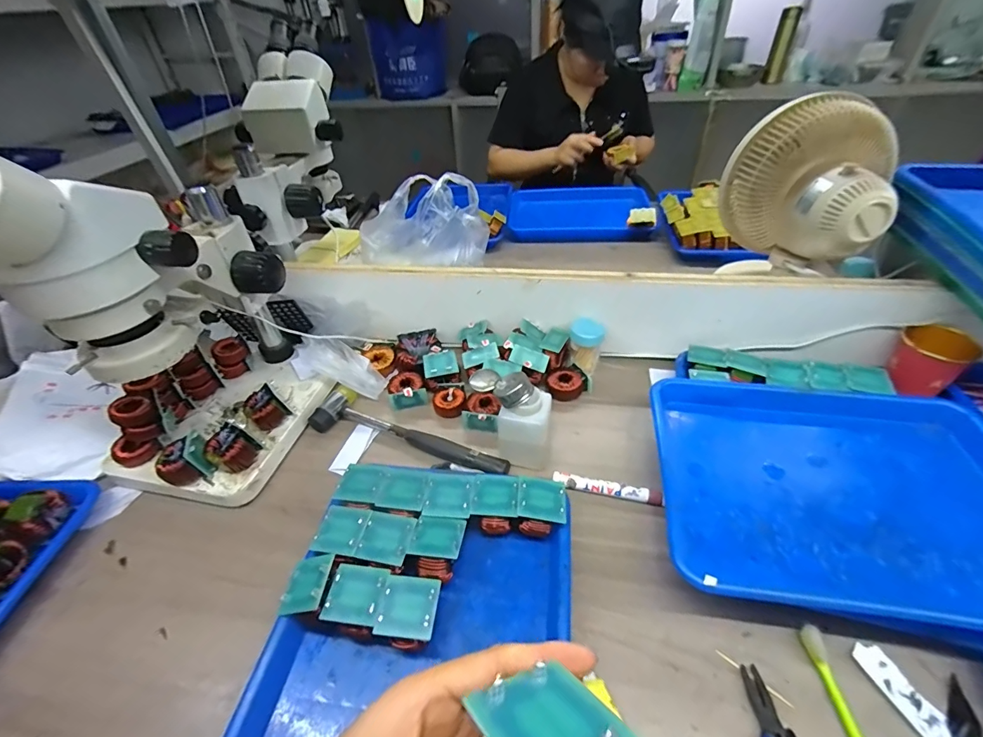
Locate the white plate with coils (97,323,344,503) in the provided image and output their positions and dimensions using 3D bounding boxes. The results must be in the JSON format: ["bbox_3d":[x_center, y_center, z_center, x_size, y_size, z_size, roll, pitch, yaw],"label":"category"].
[{"bbox_3d":[-0.329,0.049,0.527,0.187,0.078,0.220,13,44,19],"label":"white plate with coils"}]

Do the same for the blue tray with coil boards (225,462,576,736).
[{"bbox_3d":[-0.058,0.230,0.340,0.241,0.049,0.309,3,42,8],"label":"blue tray with coil boards"}]

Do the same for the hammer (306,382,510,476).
[{"bbox_3d":[-0.101,0.081,0.532,0.265,0.023,0.065,14,45,20],"label":"hammer"}]

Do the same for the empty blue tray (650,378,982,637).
[{"bbox_3d":[0.342,0.116,0.417,0.341,0.046,0.247,4,42,9],"label":"empty blue tray"}]

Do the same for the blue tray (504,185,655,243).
[{"bbox_3d":[0.219,-0.393,1.062,0.354,0.034,0.311,0,41,5],"label":"blue tray"}]

